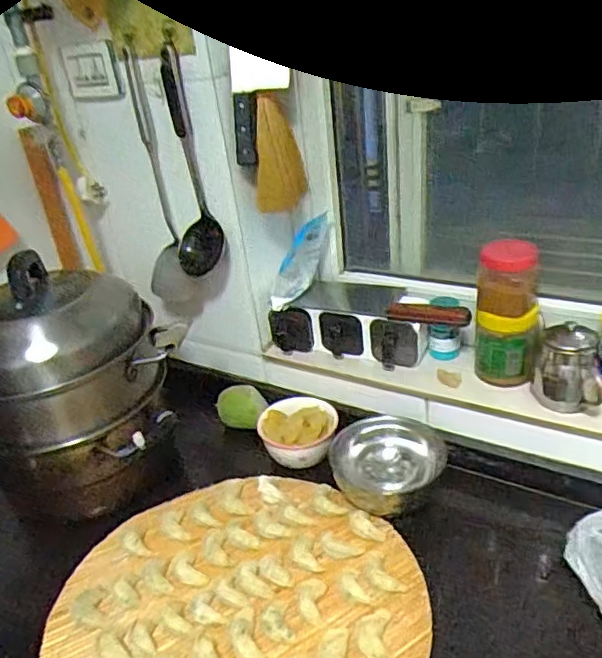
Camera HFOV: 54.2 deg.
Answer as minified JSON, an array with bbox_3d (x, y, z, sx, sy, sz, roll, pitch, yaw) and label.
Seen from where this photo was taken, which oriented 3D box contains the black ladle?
[{"bbox_3d":[-0.182,-0.257,0.901,0.069,0.357,0.068,-14,30,-10],"label":"black ladle"}]

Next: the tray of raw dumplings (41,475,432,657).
[{"bbox_3d":[-0.077,0.330,0.688,0.406,0.025,0.424,-28,35,-31],"label":"tray of raw dumplings"}]

